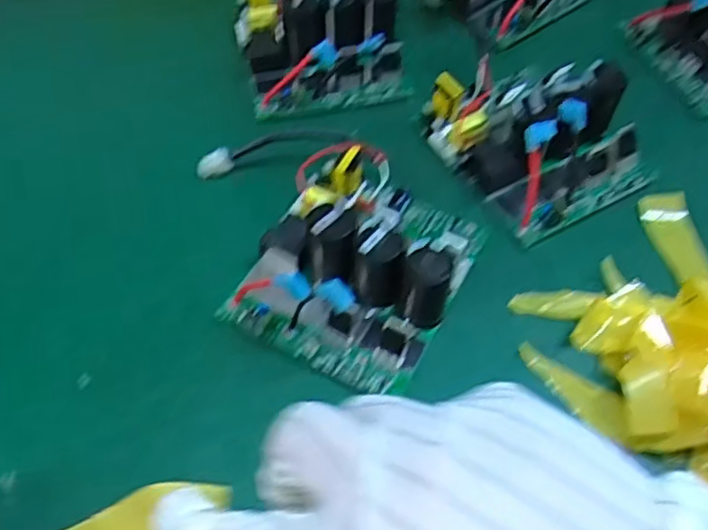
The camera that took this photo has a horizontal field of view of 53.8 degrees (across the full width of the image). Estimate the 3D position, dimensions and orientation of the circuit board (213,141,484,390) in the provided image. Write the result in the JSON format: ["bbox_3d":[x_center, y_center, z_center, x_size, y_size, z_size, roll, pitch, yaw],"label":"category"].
[{"bbox_3d":[0.005,-0.011,0.419,0.117,0.055,0.143,24,58,15],"label":"circuit board"}]

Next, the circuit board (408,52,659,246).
[{"bbox_3d":[0.128,-0.098,0.483,0.119,0.054,0.137,-27,60,-19],"label":"circuit board"}]

